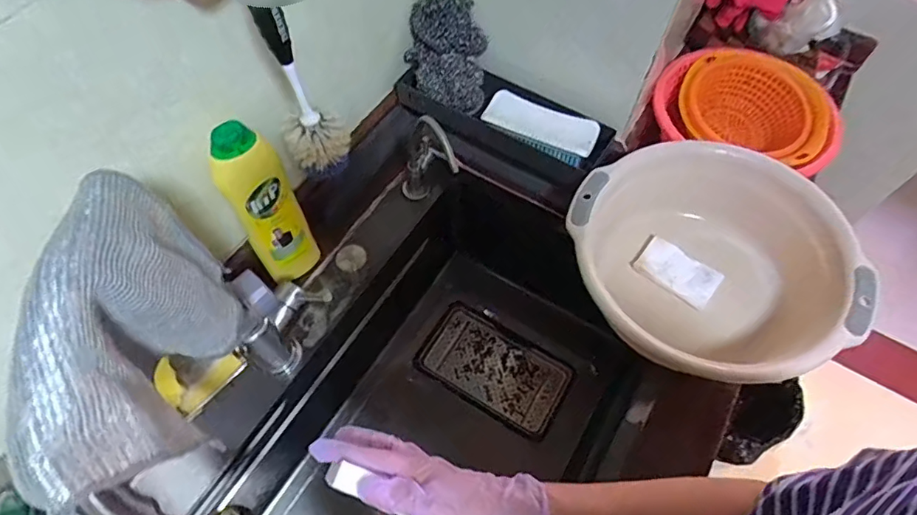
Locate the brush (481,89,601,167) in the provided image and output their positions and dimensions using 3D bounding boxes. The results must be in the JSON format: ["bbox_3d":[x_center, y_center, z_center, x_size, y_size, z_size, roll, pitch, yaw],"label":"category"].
[{"bbox_3d":[0.108,-0.174,0.712,0.152,0.033,0.062,27,85,13],"label":"brush"}]

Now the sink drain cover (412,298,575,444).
[{"bbox_3d":[0.058,0.177,0.849,0.233,0.019,0.134,30,64,15],"label":"sink drain cover"}]

